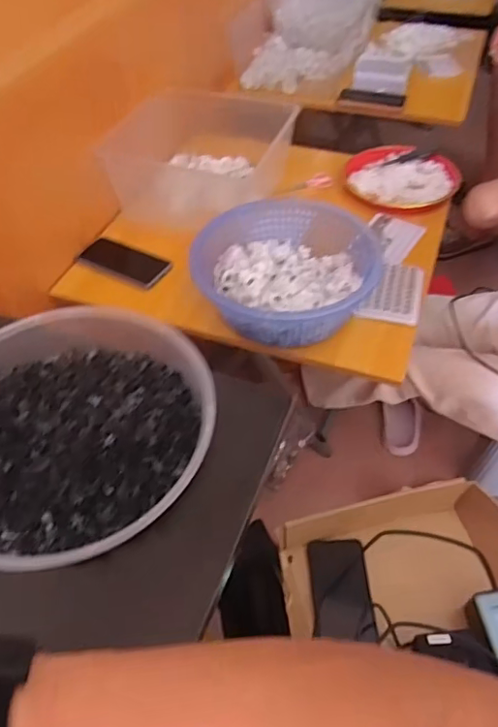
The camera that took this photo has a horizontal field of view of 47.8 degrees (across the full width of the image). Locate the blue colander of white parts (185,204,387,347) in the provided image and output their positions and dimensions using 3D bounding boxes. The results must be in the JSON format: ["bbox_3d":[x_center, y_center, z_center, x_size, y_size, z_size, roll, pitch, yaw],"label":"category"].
[{"bbox_3d":[0.059,-0.149,0.876,0.282,0.092,0.262,-1,50,1],"label":"blue colander of white parts"}]

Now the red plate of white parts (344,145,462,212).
[{"bbox_3d":[0.309,-0.374,1.146,0.217,0.042,0.209,-1,50,1],"label":"red plate of white parts"}]

